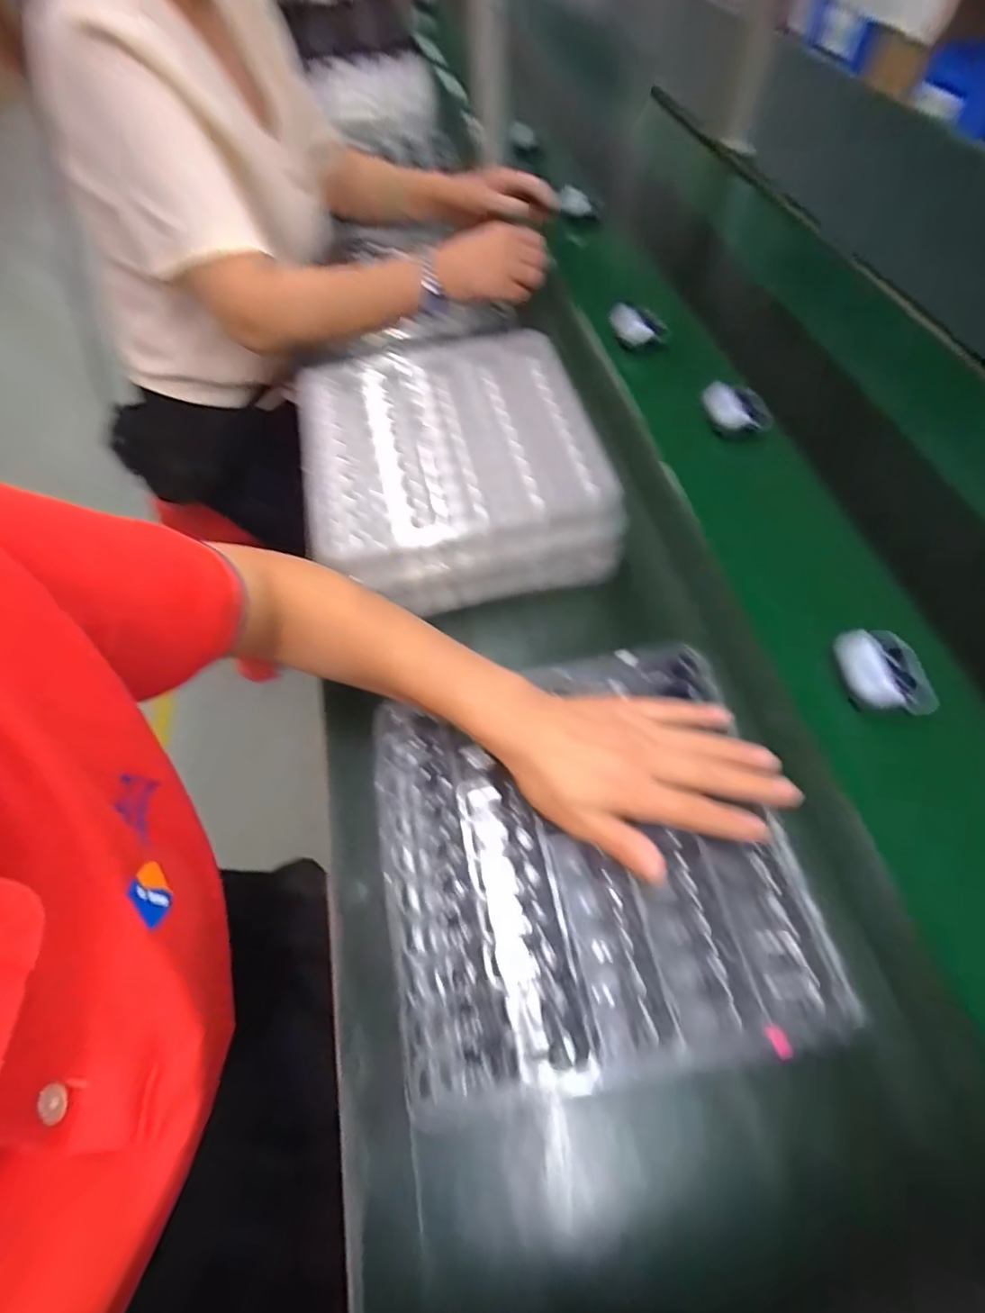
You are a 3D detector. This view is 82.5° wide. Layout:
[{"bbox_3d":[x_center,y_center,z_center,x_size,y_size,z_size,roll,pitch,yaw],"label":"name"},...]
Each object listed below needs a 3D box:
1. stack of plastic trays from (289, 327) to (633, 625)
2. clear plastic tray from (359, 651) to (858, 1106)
[{"bbox_3d":[-0.041,-0.191,0.552,0.261,0.078,0.281,-15,58,-4],"label":"stack of plastic trays"},{"bbox_3d":[0.054,0.130,0.376,0.258,0.041,0.252,-11,58,-2],"label":"clear plastic tray"}]

